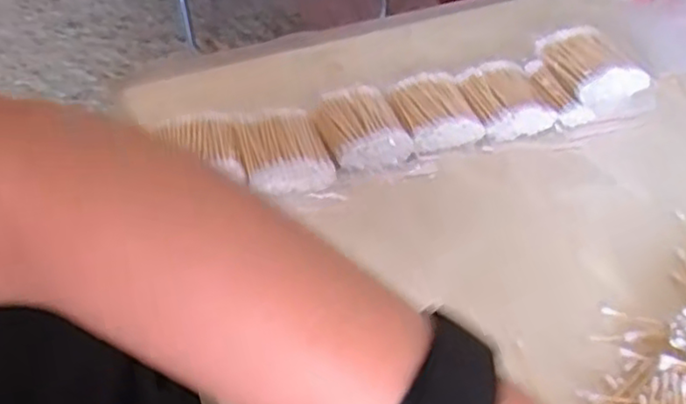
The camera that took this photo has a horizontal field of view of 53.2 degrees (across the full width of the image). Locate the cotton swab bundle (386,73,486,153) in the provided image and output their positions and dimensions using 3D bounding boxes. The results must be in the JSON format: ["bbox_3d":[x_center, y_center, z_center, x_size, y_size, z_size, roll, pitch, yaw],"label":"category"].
[{"bbox_3d":[0.073,-0.074,0.557,0.062,0.026,0.067,-14,51,-10],"label":"cotton swab bundle"}]

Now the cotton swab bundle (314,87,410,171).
[{"bbox_3d":[0.014,-0.058,0.544,0.061,0.032,0.074,-15,51,-11],"label":"cotton swab bundle"}]

